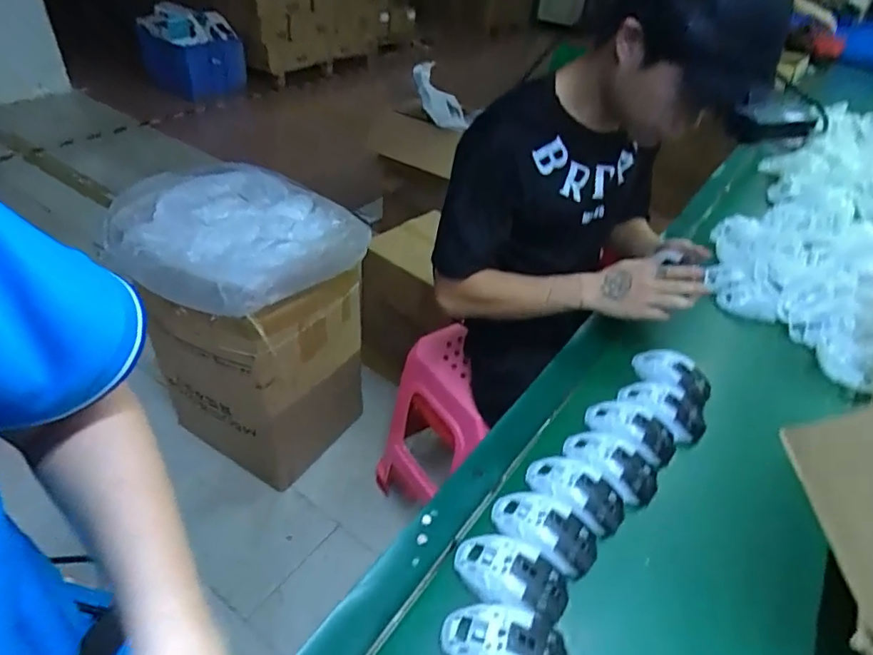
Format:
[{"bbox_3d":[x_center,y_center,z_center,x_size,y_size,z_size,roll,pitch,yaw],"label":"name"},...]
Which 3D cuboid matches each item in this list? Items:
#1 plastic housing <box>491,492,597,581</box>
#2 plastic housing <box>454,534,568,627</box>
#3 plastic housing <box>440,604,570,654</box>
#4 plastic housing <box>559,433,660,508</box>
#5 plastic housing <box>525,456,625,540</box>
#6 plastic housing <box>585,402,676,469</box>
[{"bbox_3d":[0.118,0.222,0.588,0.118,0.034,0.067,25,42,20],"label":"plastic housing"},{"bbox_3d":[0.075,0.256,0.547,0.115,0.039,0.066,19,40,14],"label":"plastic housing"},{"bbox_3d":[0.065,0.296,0.495,0.118,0.034,0.062,12,39,6],"label":"plastic housing"},{"bbox_3d":[0.216,0.169,0.666,0.115,0.035,0.067,31,44,26],"label":"plastic housing"},{"bbox_3d":[0.164,0.191,0.632,0.119,0.033,0.070,29,43,24],"label":"plastic housing"},{"bbox_3d":[0.256,0.135,0.709,0.118,0.035,0.071,26,42,22],"label":"plastic housing"}]

